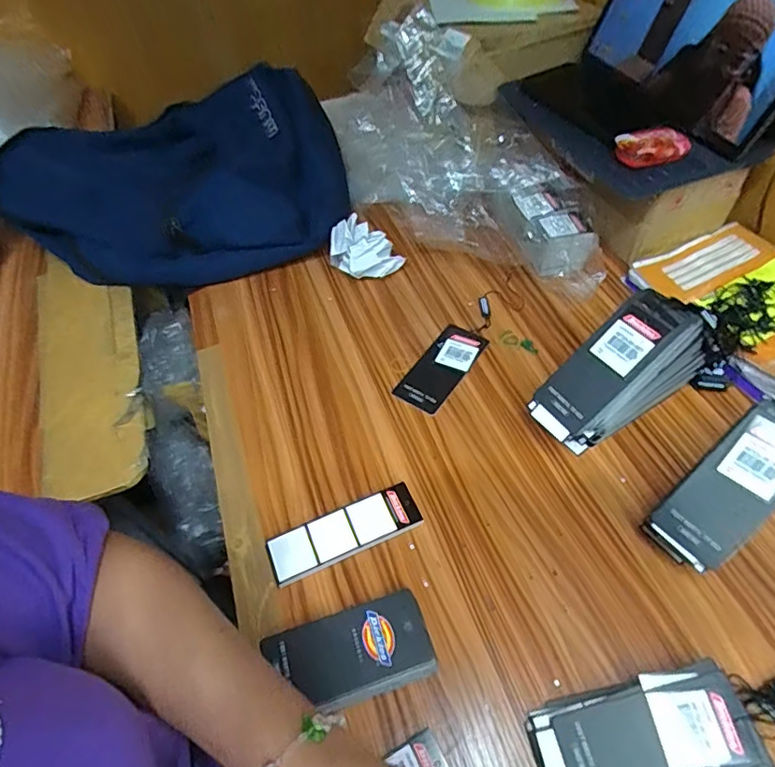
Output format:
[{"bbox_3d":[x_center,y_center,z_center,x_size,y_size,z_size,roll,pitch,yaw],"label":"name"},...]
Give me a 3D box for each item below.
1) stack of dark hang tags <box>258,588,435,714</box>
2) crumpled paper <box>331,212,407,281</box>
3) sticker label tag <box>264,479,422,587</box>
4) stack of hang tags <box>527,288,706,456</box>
[{"bbox_3d":[-0.024,0.185,0.356,0.104,0.023,0.055,-17,52,-8],"label":"stack of dark hang tags"},{"bbox_3d":[-0.027,-0.155,0.601,0.070,0.056,0.057,-28,54,-17],"label":"crumpled paper"},{"bbox_3d":[-0.034,0.119,0.416,0.120,0.013,0.038,-20,53,-11],"label":"sticker label tag"},{"bbox_3d":[0.192,-0.006,0.439,0.147,0.108,0.050,-27,54,-16],"label":"stack of hang tags"}]

